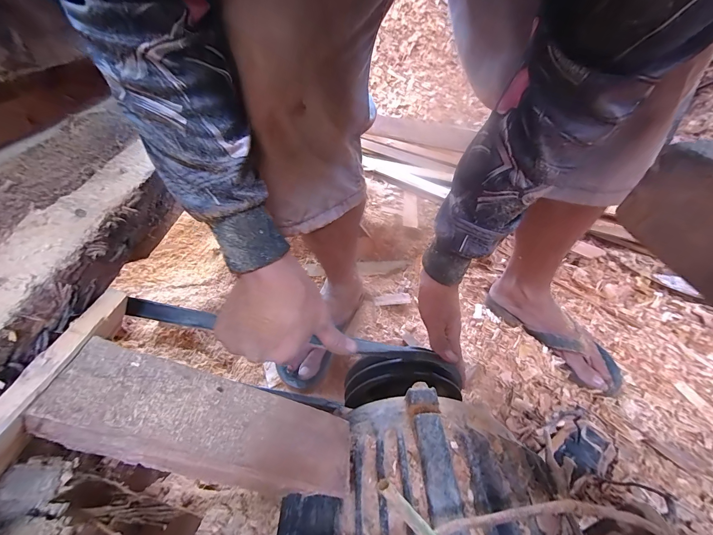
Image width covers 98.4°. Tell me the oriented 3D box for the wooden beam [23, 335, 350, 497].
[{"bbox_3d":[-0.092,0.108,0.211,0.190,0.028,0.059,27,40,-19],"label":"wooden beam"}]

